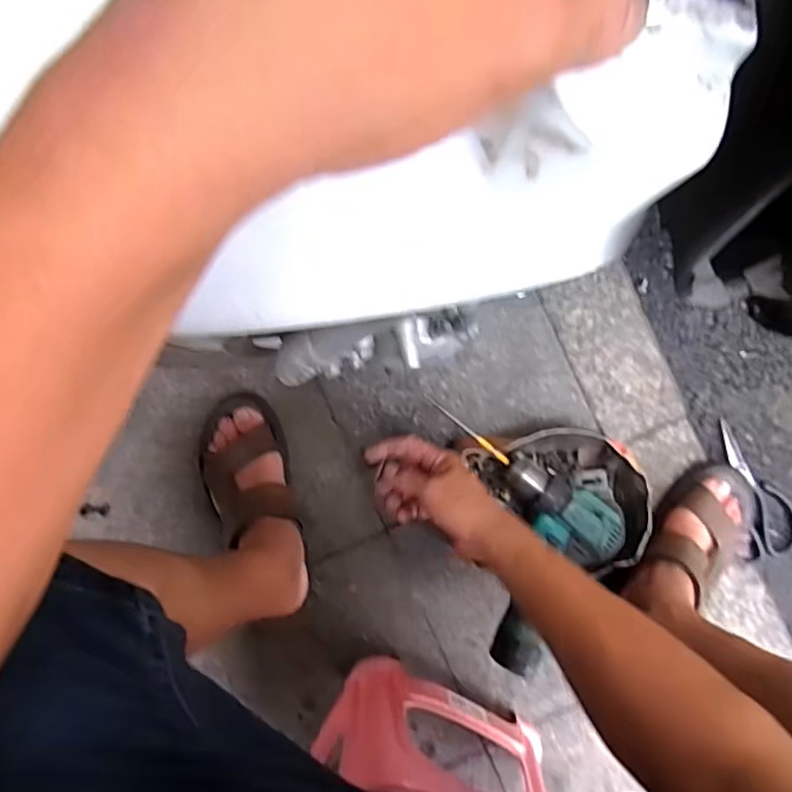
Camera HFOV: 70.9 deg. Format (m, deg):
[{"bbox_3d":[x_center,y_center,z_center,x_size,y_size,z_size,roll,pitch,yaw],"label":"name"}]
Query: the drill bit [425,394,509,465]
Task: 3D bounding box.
[{"bbox_3d":[0.080,0.037,0.618,0.117,0.010,0.008,40,89,0],"label":"drill bit"}]

